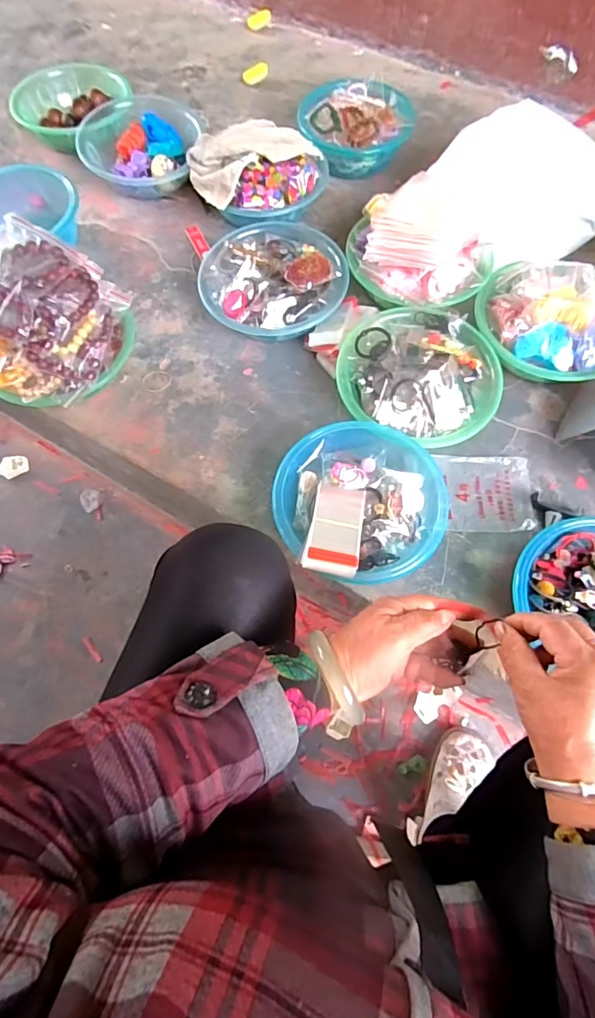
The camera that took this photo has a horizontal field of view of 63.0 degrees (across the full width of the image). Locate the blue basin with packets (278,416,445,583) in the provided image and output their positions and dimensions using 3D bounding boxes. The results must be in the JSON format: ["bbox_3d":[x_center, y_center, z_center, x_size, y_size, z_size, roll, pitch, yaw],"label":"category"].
[{"bbox_3d":[0.085,-0.003,0.664,0.219,0.080,0.219,0,67,0],"label":"blue basin with packets"}]

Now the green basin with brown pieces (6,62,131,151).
[{"bbox_3d":[-0.456,-0.831,1.009,0.208,0.089,0.193,0,67,0],"label":"green basin with brown pieces"}]

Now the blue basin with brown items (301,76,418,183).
[{"bbox_3d":[0.117,-0.767,0.975,0.221,0.085,0.198,6,67,2],"label":"blue basin with brown items"}]

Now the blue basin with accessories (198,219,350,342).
[{"bbox_3d":[-0.031,-0.387,0.812,0.230,0.095,0.234,0,67,0],"label":"blue basin with accessories"}]

